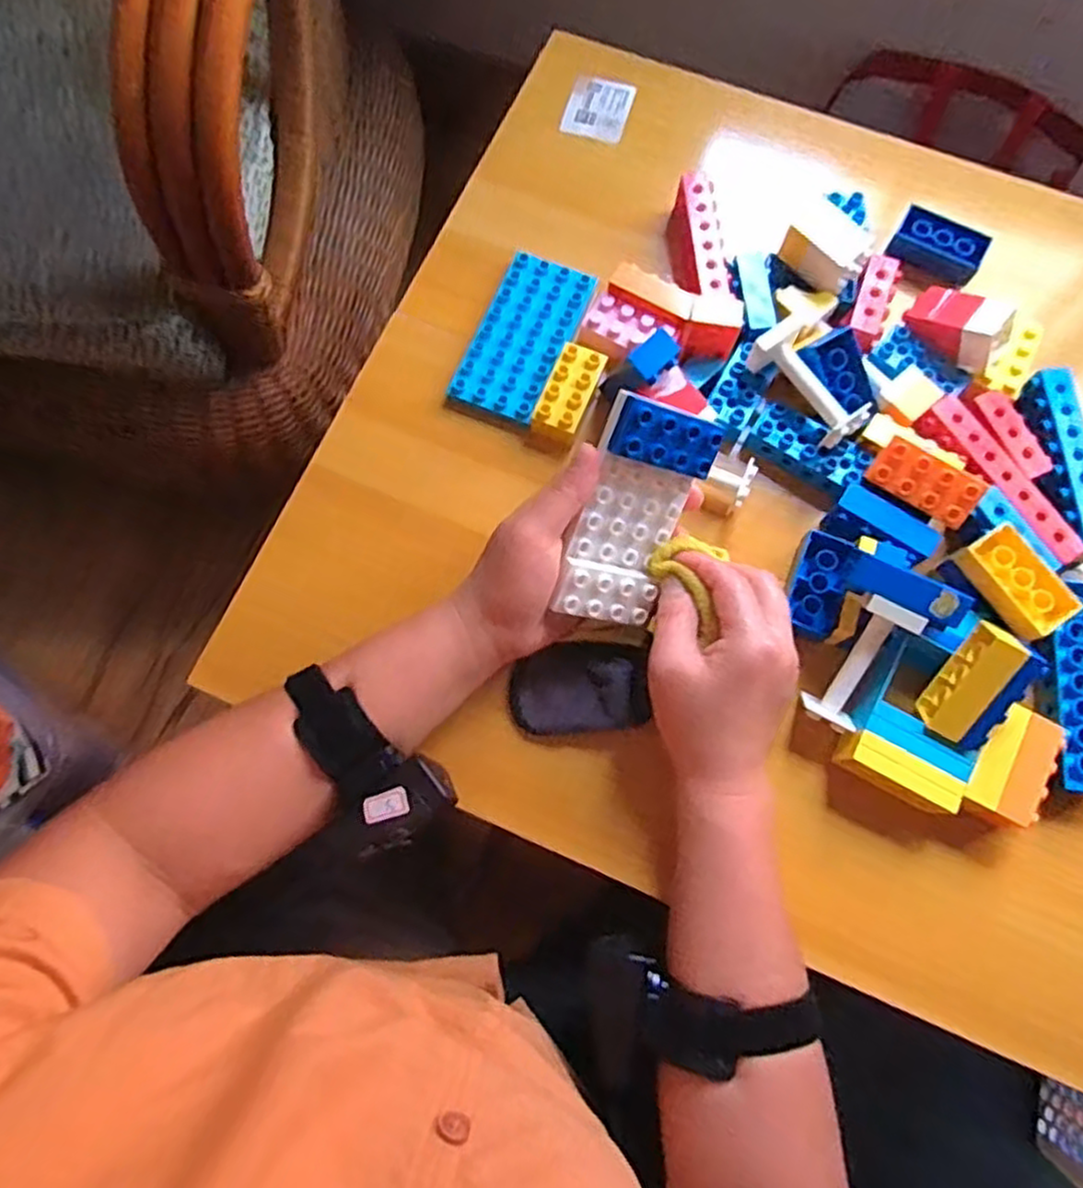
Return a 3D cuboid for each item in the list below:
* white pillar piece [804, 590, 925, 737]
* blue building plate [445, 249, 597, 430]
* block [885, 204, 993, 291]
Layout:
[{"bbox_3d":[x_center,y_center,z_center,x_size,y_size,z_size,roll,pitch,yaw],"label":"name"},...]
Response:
[{"bbox_3d":[0.186,0.042,0.423,0.030,0.020,0.081,30,106,8],"label":"white pillar piece"},{"bbox_3d":[-0.012,-0.183,0.513,0.064,0.008,0.125,22,76,6],"label":"blue building plate"},{"bbox_3d":[0.287,-0.251,0.528,0.062,0.030,0.028,27,76,7],"label":"block"}]

